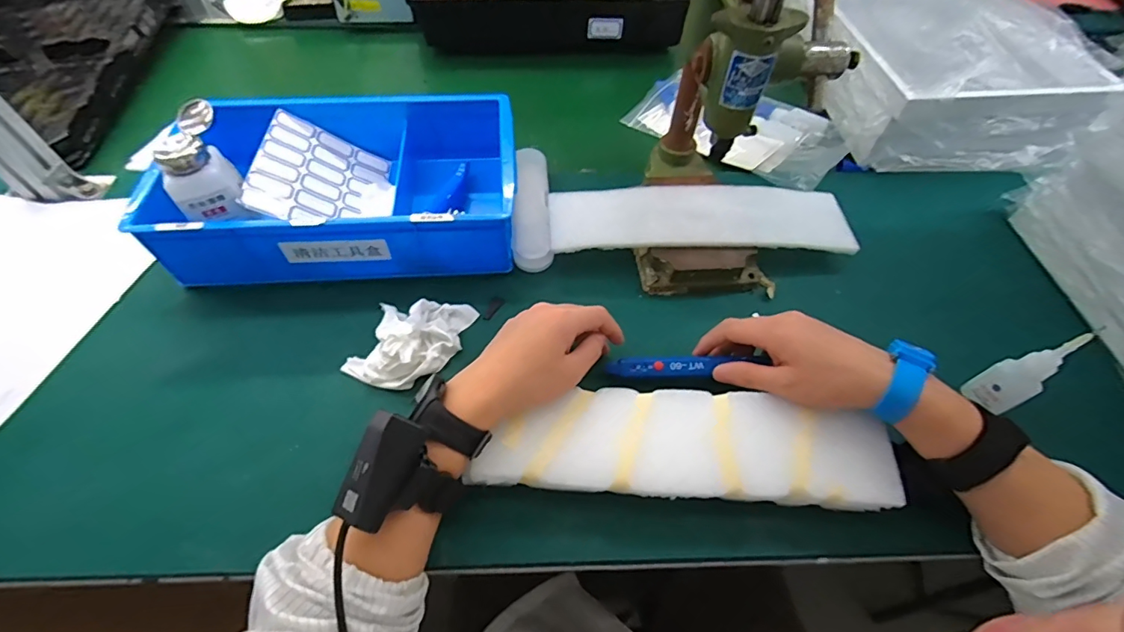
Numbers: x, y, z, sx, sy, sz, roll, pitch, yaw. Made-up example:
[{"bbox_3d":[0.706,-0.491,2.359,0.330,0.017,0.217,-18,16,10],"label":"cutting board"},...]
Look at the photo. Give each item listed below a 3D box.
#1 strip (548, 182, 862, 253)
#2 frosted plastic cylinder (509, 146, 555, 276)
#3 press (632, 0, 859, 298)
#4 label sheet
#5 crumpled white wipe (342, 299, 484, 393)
[{"bbox_3d":[0.152,-0.112,0.550,0.328,0.017,0.086,0,75,-1],"label":"strip"},{"bbox_3d":[-0.037,-0.129,0.584,0.047,0.033,0.173,-3,55,-4],"label":"frosted plastic cylinder"},{"bbox_3d":[0.171,-0.214,0.410,0.139,0.418,0.187,10,56,5],"label":"press"},{"bbox_3d":[-0.257,-0.149,0.543,0.136,0.010,0.148,19,49,-29],"label":"label sheet"},{"bbox_3d":[-0.144,0.016,0.468,0.089,0.035,0.105,16,56,9],"label":"crumpled white wipe"}]

